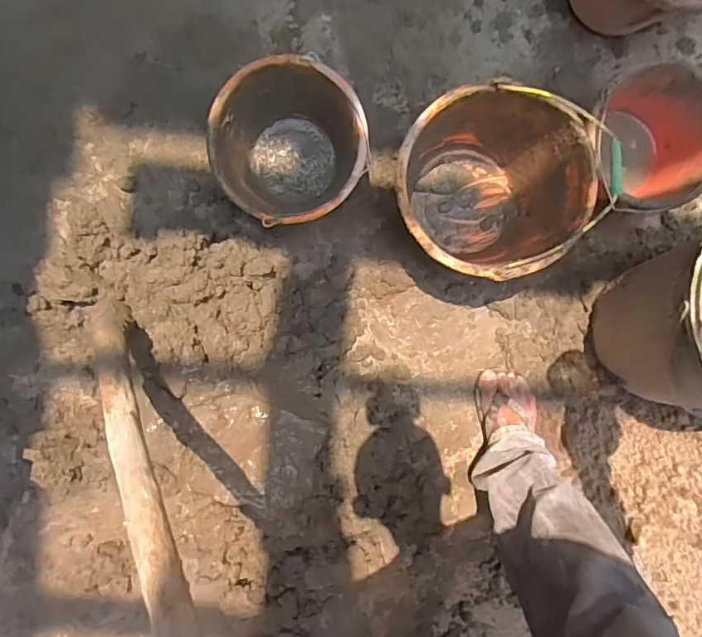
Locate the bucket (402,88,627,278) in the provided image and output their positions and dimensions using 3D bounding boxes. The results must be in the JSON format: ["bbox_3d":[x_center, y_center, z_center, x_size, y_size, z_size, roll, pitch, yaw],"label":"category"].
[{"bbox_3d":[0.229,-0.208,0.879,0.314,0.227,0.274,11,91,-3],"label":"bucket"}]

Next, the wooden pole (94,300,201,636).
[{"bbox_3d":[-0.229,0.187,0.576,0.043,0.721,0.038,-40,137,0],"label":"wooden pole"}]

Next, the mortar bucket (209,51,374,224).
[{"bbox_3d":[-0.109,-0.294,0.887,0.242,0.172,0.262,0,91,-3],"label":"mortar bucket"}]

